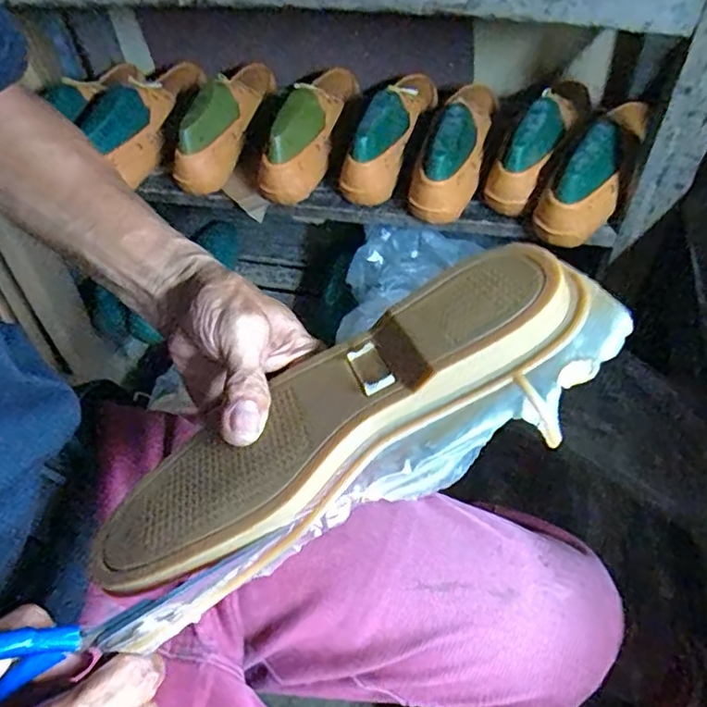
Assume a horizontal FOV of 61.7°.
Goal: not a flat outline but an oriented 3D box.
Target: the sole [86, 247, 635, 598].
[{"bbox_3d":[-0.001,0.030,0.292,0.258,0.031,0.100,-30,53,-5],"label":"sole"}]

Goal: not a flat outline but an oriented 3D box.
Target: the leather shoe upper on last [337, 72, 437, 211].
[{"bbox_3d":[0.058,-0.326,0.835,0.065,0.095,0.265,13,53,16],"label":"leather shoe upper on last"}]

